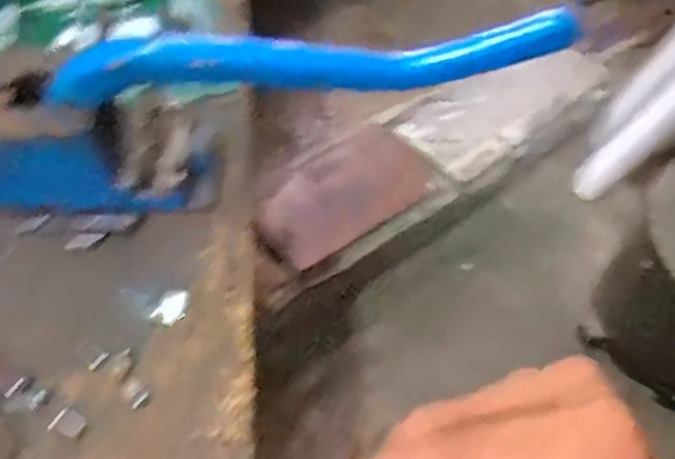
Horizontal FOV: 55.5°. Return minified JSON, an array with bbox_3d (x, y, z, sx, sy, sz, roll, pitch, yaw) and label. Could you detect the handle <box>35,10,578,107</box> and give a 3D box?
[{"bbox_3d":[-0.020,-0.150,0.550,0.433,0.068,0.033,-2,58,-5],"label":"handle"}]

